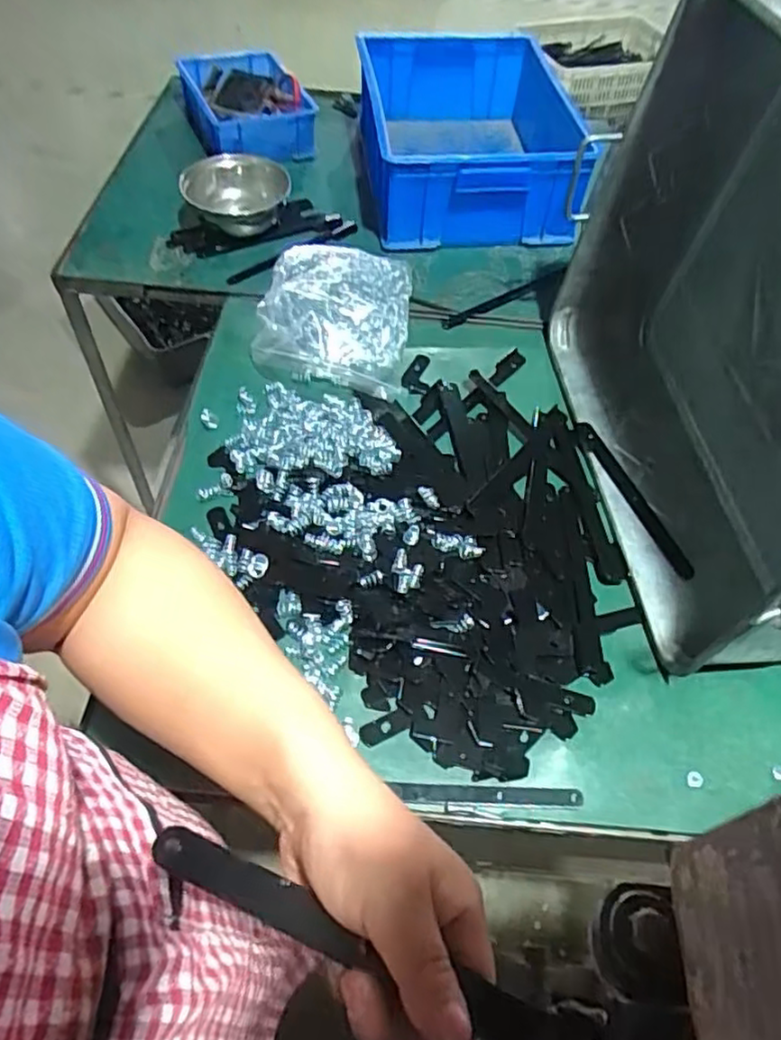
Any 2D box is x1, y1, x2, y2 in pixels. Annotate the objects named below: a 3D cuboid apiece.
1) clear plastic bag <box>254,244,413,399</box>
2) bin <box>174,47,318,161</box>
[{"bbox_3d":[-0.068,-0.255,0.831,0.179,0.065,0.218,6,54,0],"label":"clear plastic bag"},{"bbox_3d":[-0.242,-0.690,1.142,0.185,0.080,0.258,-16,57,-13],"label":"bin"}]

